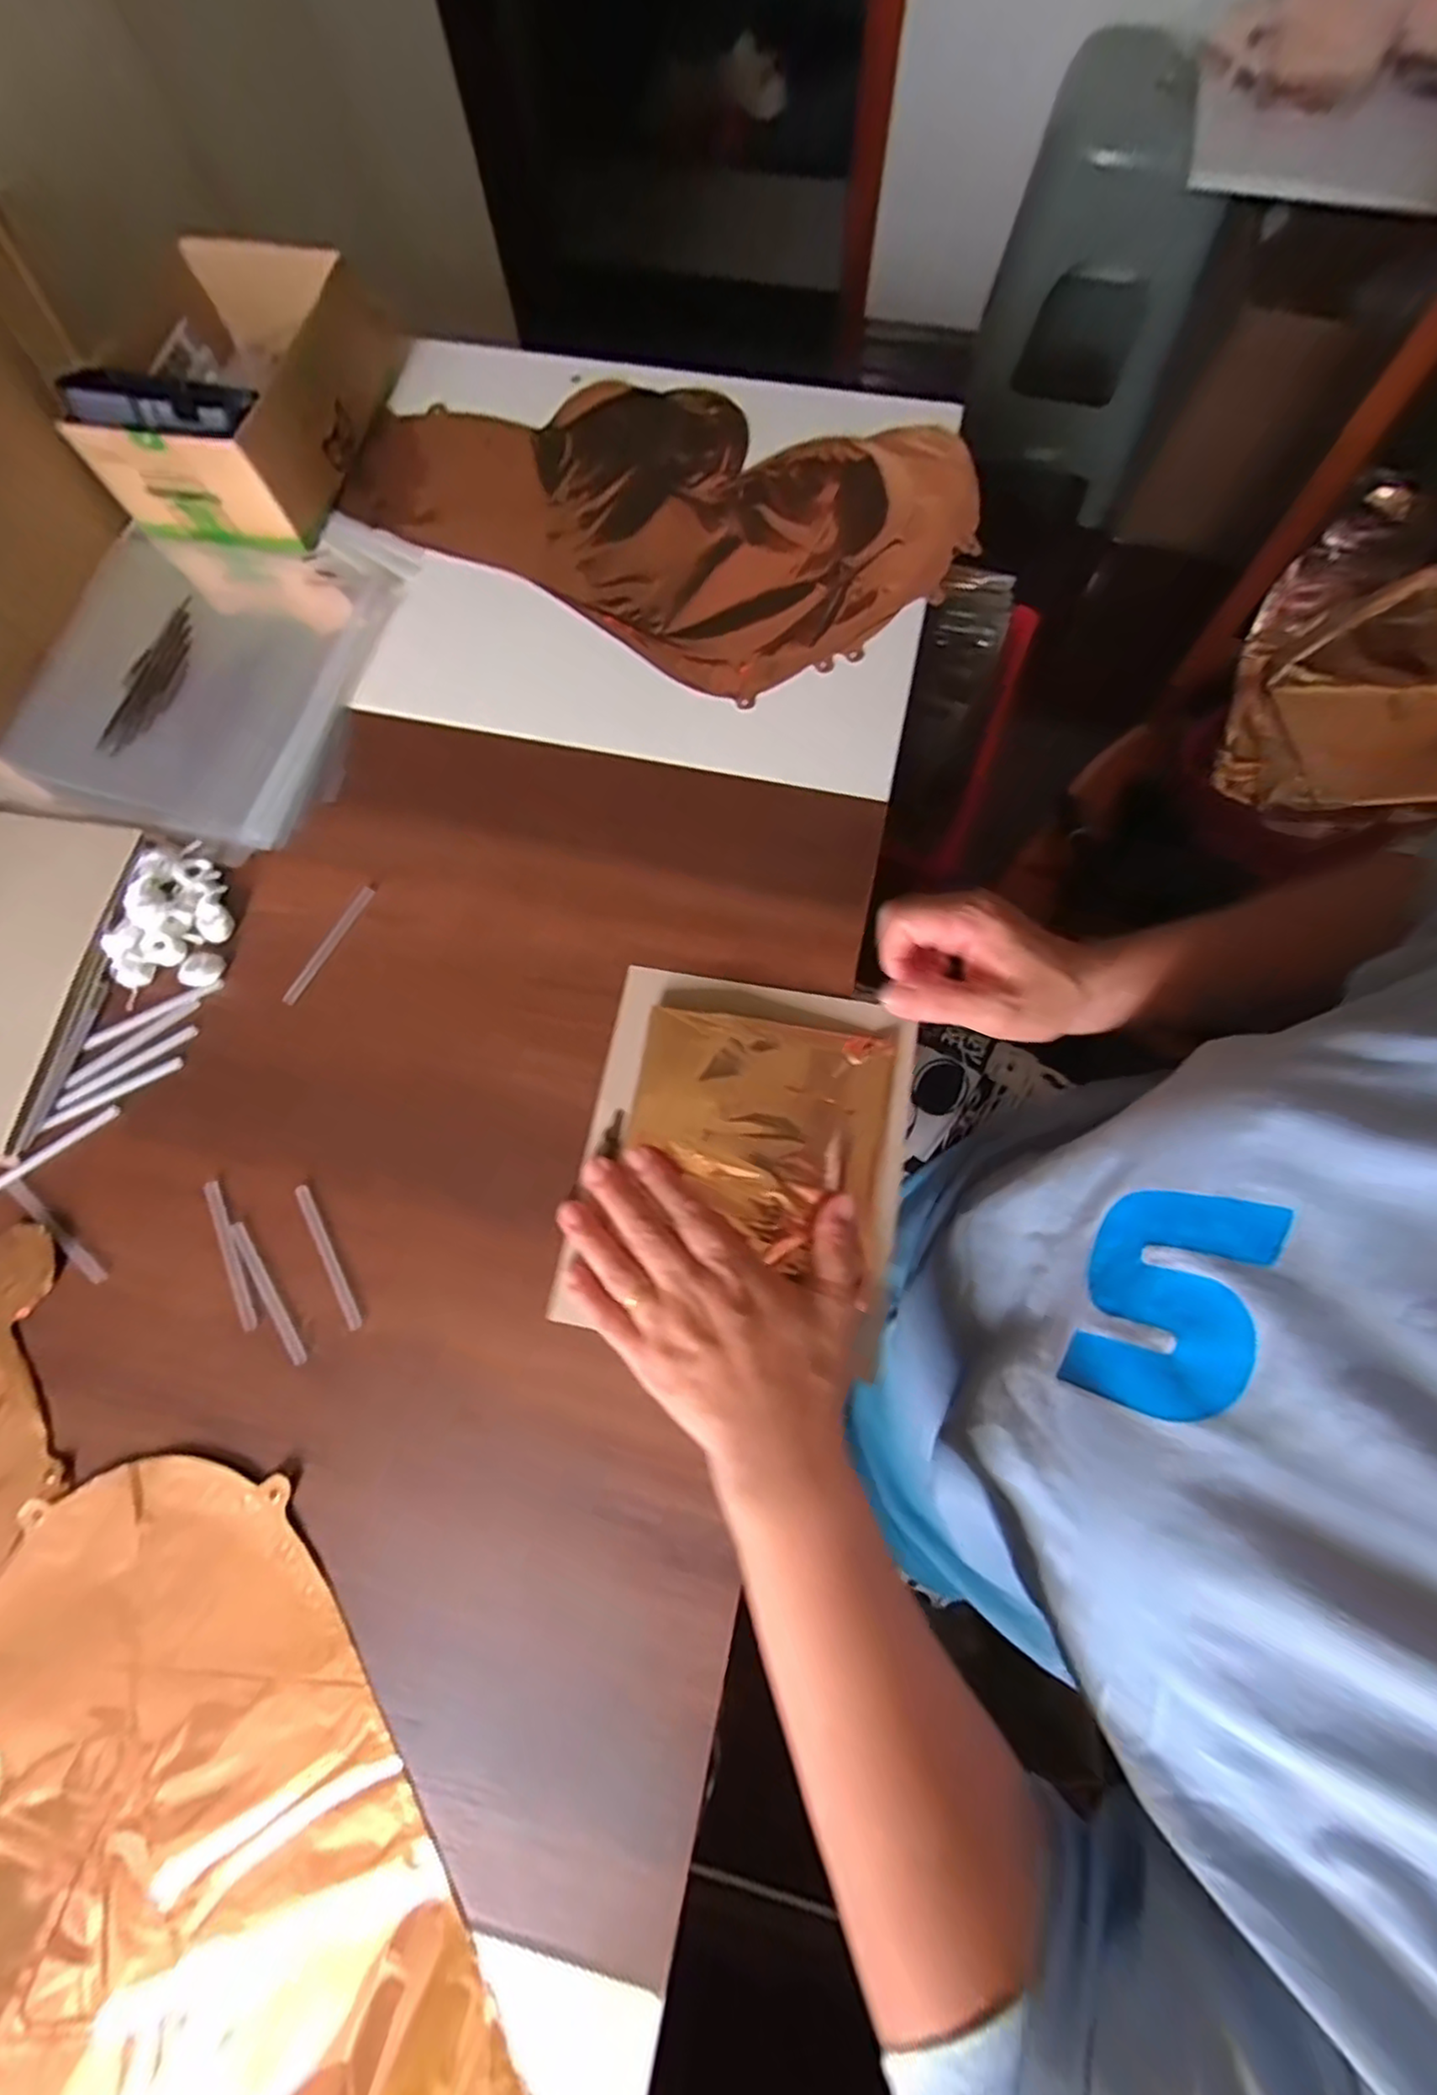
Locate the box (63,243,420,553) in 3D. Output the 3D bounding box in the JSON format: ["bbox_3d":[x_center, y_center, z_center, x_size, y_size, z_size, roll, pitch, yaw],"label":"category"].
[{"bbox_3d":[-0.327,-0.450,0.460,0.128,0.082,0.189,12,76,5],"label":"box"}]

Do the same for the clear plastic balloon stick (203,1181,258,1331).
[{"bbox_3d":[-0.255,0.108,0.349,0.008,0.004,0.080,-25,76,-5],"label":"clear plastic balloon stick"}]

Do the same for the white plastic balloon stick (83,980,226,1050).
[{"bbox_3d":[-0.325,-0.020,0.387,0.081,0.004,0.008,-27,76,-5],"label":"white plastic balloon stick"}]

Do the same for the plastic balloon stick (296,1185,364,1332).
[{"bbox_3d":[-0.204,0.109,0.350,0.008,0.004,0.080,-31,76,-6],"label":"plastic balloon stick"}]

